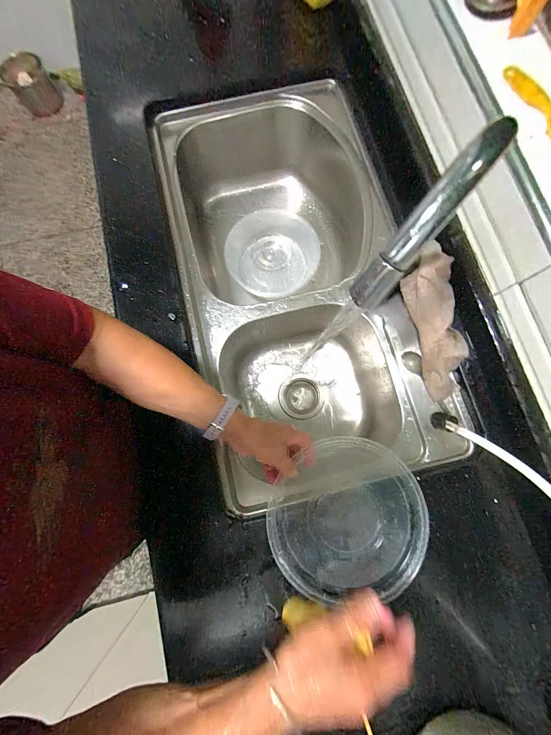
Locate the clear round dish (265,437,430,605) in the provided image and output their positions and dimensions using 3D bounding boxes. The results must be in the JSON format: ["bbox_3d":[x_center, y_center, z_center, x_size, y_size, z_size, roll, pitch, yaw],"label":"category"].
[{"bbox_3d":[0.114,0.235,0.418,0.209,0.054,0.230,39,82,6],"label":"clear round dish"}]

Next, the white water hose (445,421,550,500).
[{"bbox_3d":[0.357,0.149,0.384,0.036,0.020,0.207,-42,64,-7],"label":"white water hose"}]

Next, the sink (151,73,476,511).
[{"bbox_3d":[0.053,-0.196,0.612,0.490,0.257,0.854,-11,80,-3],"label":"sink"}]

